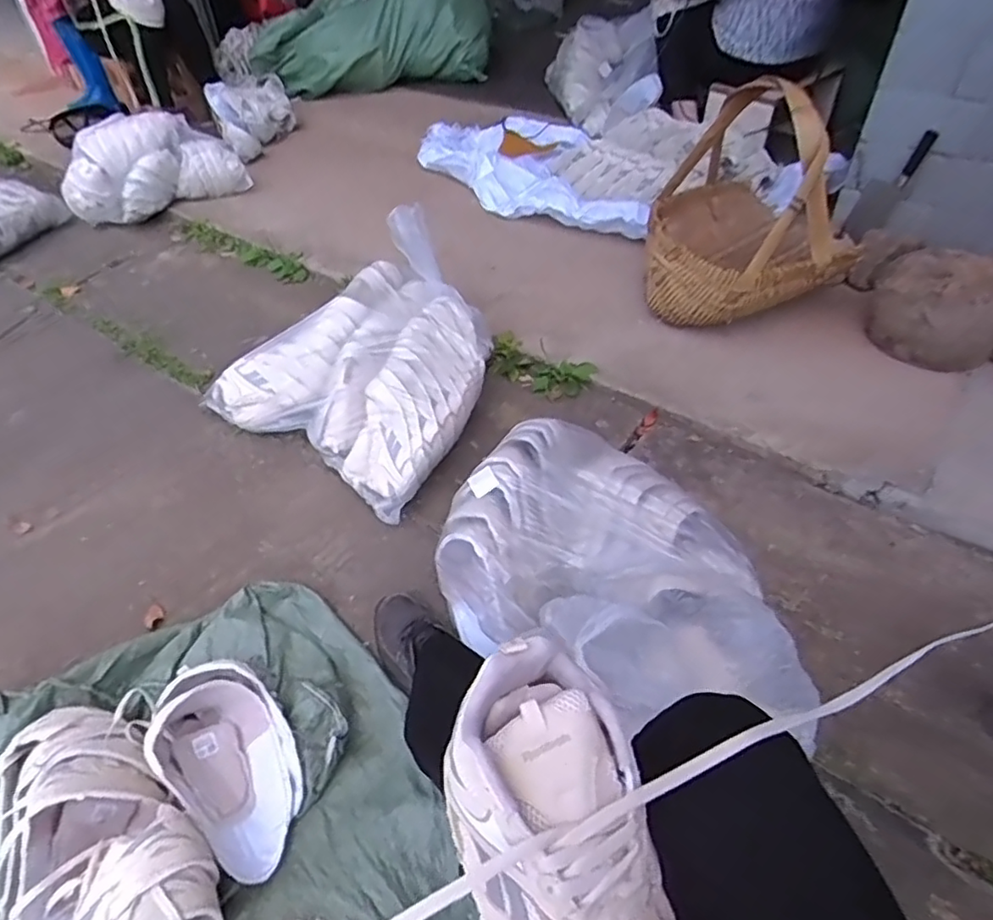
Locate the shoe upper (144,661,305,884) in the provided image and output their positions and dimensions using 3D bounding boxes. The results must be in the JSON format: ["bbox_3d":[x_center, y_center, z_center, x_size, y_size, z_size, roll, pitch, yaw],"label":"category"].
[{"bbox_3d":[-0.324,0.368,0.779,0.138,0.104,0.247,-32,52,-27],"label":"shoe upper"}]

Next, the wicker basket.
[{"bbox_3d":[0.551,-0.547,1.330,0.423,0.405,0.444,18,50,20],"label":"wicker basket"}]

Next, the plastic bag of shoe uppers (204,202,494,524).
[{"bbox_3d":[-0.240,-0.232,1.219,0.490,0.320,0.469,27,54,27],"label":"plastic bag of shoe uppers"}]

